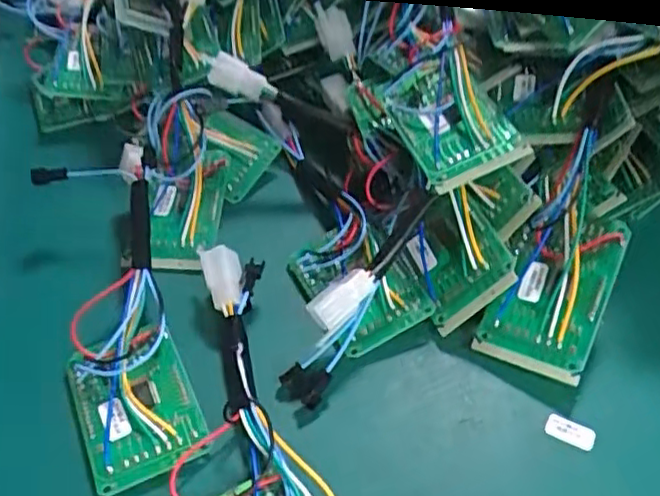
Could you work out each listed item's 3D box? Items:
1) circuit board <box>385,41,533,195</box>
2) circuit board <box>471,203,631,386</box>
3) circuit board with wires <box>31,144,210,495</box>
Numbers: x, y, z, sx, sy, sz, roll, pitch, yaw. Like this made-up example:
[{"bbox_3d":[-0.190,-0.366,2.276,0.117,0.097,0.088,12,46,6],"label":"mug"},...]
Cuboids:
[{"bbox_3d":[0.059,-0.064,0.326,0.049,0.019,0.074,-25,64,2],"label":"circuit board"},{"bbox_3d":[0.102,0.018,0.304,0.047,0.014,0.077,21,80,22],"label":"circuit board"},{"bbox_3d":[-0.098,0.025,0.322,0.056,0.018,0.182,-10,59,-7],"label":"circuit board with wires"}]

